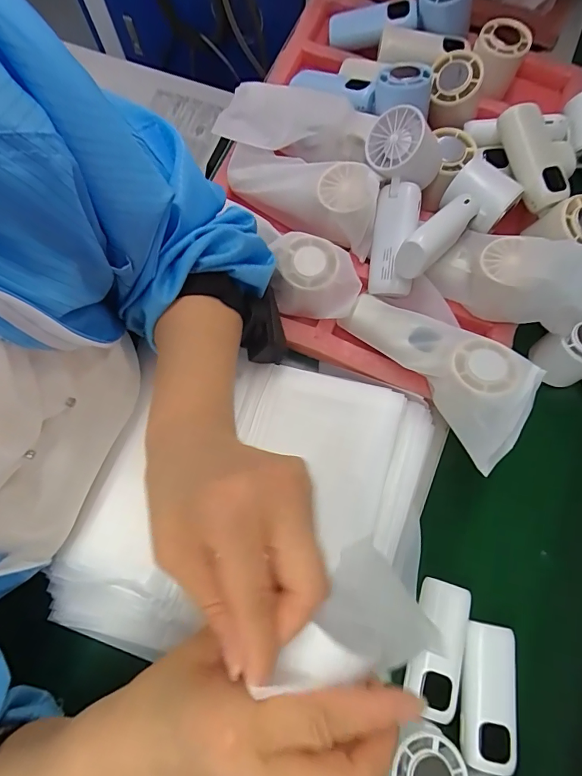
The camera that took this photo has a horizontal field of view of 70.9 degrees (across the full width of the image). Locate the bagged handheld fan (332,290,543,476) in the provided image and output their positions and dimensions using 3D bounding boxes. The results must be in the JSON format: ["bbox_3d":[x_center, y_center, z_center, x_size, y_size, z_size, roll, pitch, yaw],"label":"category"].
[{"bbox_3d":[0.123,-0.024,0.349,0.079,0.039,0.176,-40,63,-10],"label":"bagged handheld fan"}]

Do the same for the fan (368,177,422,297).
[{"bbox_3d":[0.095,-0.137,0.380,0.041,0.039,0.099,10,92,3],"label":"fan"}]

